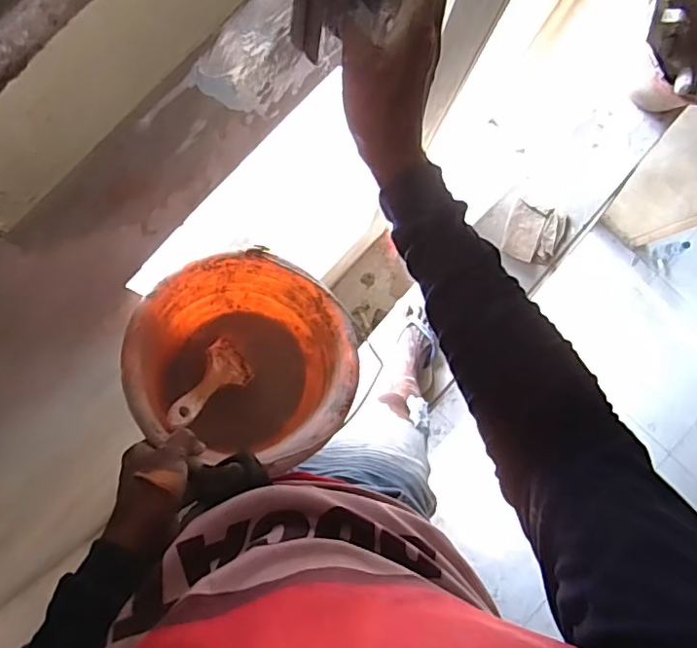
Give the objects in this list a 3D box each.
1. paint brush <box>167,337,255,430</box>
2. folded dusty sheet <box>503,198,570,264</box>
[{"bbox_3d":[-0.157,0.074,0.640,0.062,0.150,0.011,43,121,-8],"label":"paint brush"},{"bbox_3d":[0.499,-0.243,1.495,0.160,0.040,0.170,15,85,-2],"label":"folded dusty sheet"}]

